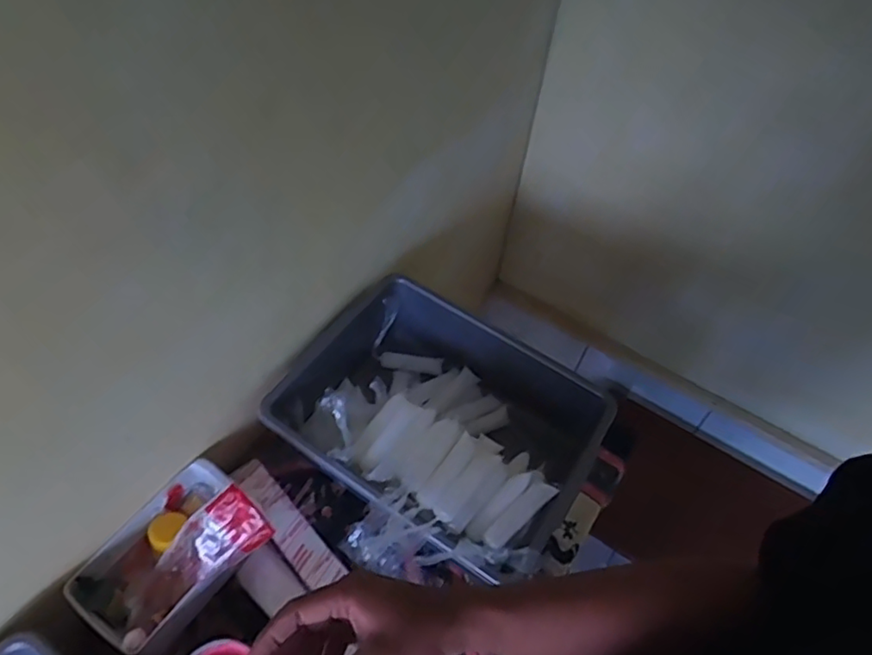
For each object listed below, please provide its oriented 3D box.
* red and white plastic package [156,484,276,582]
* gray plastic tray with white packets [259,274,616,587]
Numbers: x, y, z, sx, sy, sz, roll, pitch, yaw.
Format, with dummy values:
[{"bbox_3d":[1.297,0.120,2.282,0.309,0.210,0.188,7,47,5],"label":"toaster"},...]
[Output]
[{"bbox_3d":[-0.249,0.238,0.656,0.138,0.015,0.070,-41,89,7],"label":"red and white plastic package"},{"bbox_3d":[-0.007,0.137,0.810,0.408,0.131,0.317,30,56,17],"label":"gray plastic tray with white packets"}]

